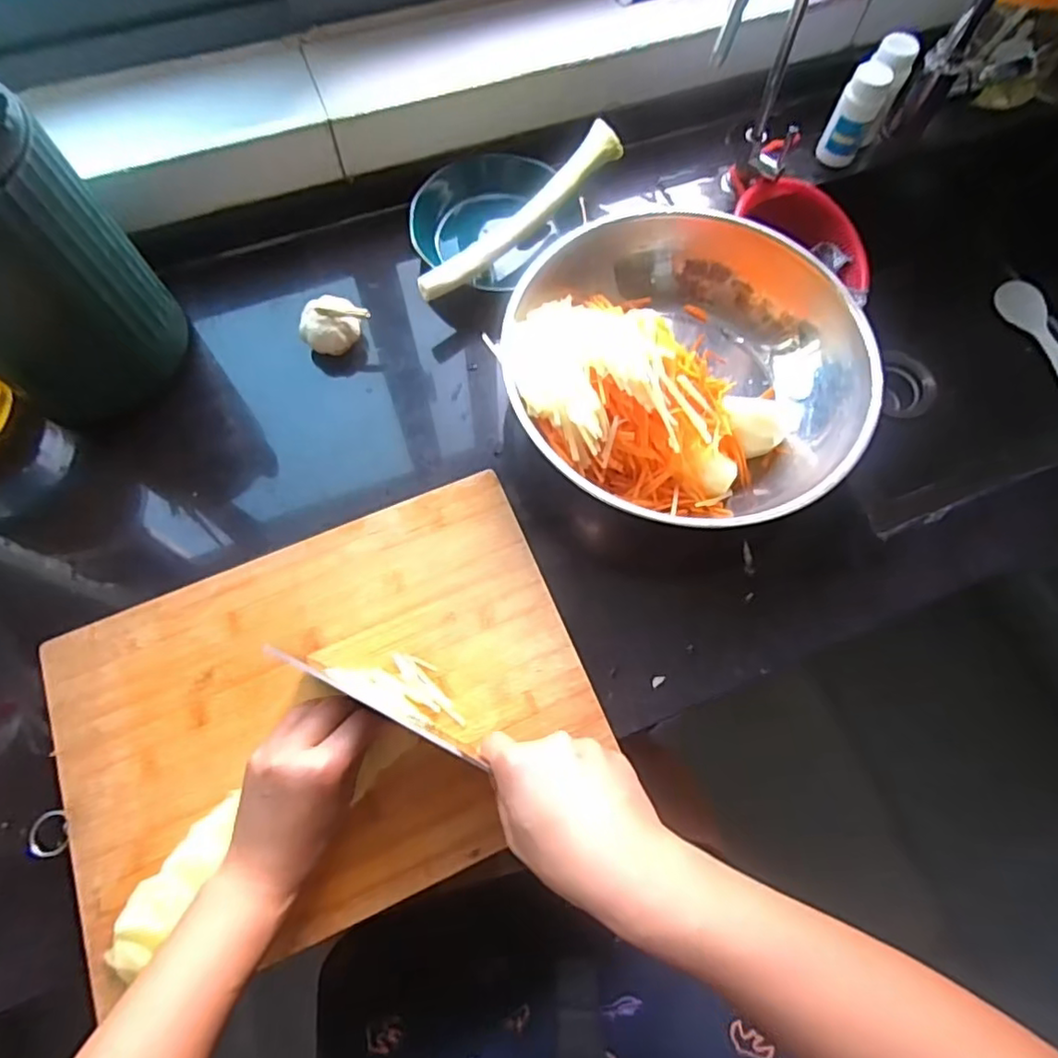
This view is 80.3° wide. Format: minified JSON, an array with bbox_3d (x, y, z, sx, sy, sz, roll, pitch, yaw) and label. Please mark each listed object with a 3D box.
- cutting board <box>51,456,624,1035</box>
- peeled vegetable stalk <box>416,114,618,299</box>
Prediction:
[{"bbox_3d":[-0.147,0.133,0.461,0.363,0.015,0.266,-22,72,-9],"label":"cutting board"},{"bbox_3d":[-0.002,-0.299,0.598,0.034,0.024,0.261,40,73,12],"label":"peeled vegetable stalk"}]

